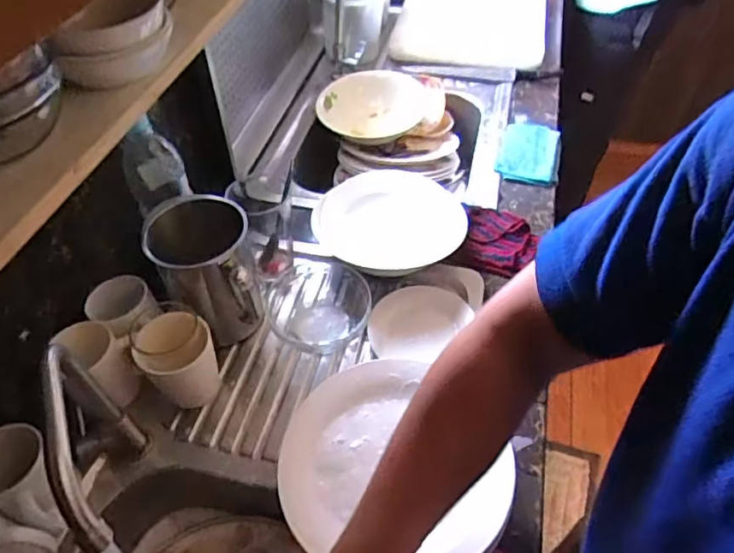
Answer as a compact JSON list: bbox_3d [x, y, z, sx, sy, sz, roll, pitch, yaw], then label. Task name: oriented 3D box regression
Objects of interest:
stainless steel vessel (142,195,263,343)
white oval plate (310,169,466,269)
[{"bbox_3d":[-0.205,-0.005,0.699,0.113,0.162,0.130,-9,49,-6],"label":"stainless steel vessel"},{"bbox_3d":[0.041,-0.088,0.885,0.256,0.159,0.014,-3,28,-21],"label":"white oval plate"}]

